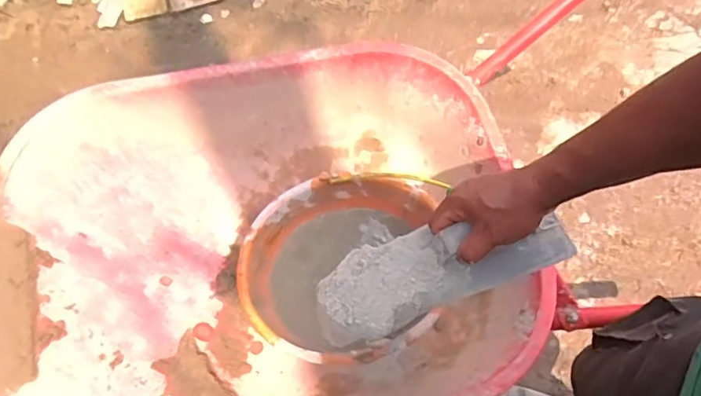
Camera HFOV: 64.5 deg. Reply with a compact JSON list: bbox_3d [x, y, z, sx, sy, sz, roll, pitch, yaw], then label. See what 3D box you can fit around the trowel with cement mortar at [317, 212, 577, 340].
[{"bbox_3d":[0.095,0.074,0.583,0.262,0.054,0.103,-12,66,-8],"label":"trowel with cement mortar"}]

